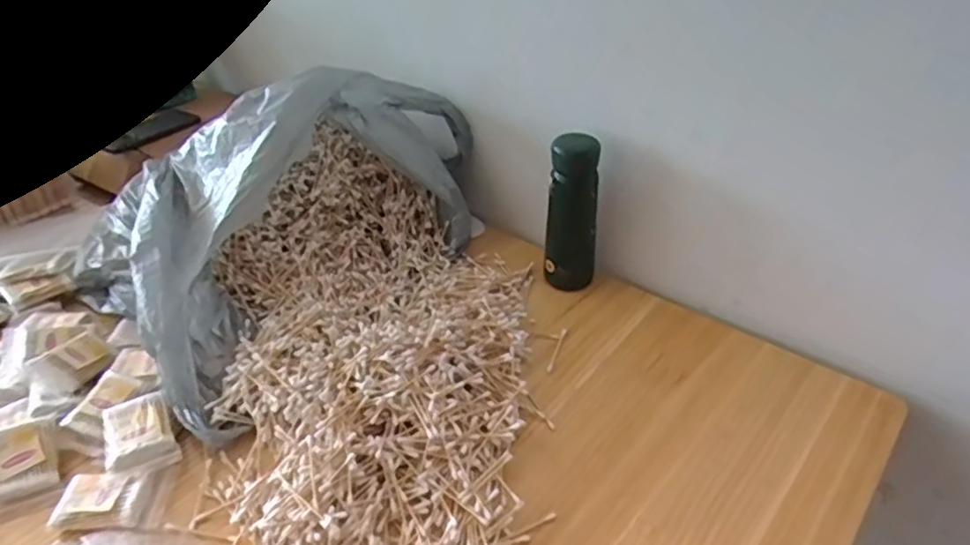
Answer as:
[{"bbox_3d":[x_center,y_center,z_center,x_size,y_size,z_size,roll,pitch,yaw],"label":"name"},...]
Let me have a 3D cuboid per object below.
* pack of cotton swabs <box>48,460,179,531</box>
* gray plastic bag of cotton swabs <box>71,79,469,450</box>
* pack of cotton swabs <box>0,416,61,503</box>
[{"bbox_3d":[-0.313,0.192,0.531,0.088,0.014,0.052,-7,36,-5],"label":"pack of cotton swabs"},{"bbox_3d":[-0.247,-0.068,0.713,0.356,0.185,0.427,19,43,25],"label":"gray plastic bag of cotton swabs"},{"bbox_3d":[-0.413,0.168,0.559,0.052,0.018,0.069,-20,69,-23],"label":"pack of cotton swabs"}]

